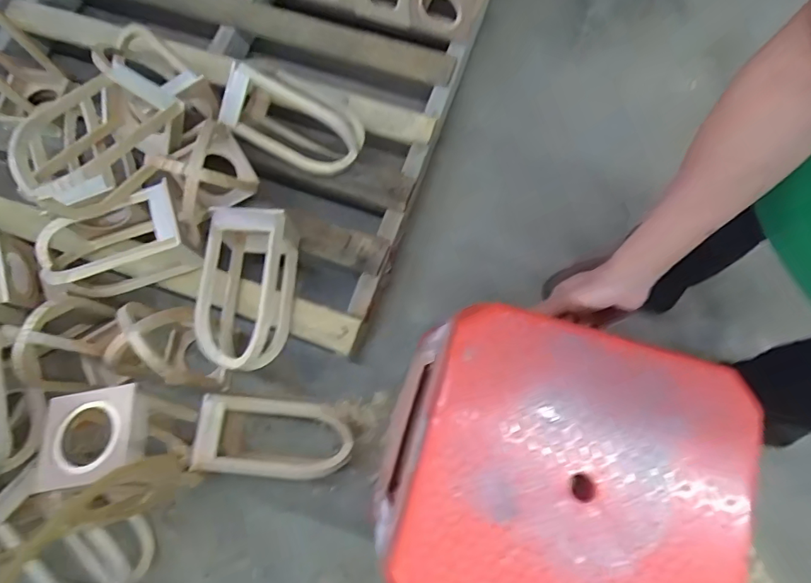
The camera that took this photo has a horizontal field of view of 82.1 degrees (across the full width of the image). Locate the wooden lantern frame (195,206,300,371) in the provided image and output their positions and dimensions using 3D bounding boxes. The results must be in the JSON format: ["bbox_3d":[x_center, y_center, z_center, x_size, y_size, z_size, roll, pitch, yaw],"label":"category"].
[{"bbox_3d":[-0.269,-0.001,0.788,0.126,0.132,0.258,5,75,3],"label":"wooden lantern frame"}]

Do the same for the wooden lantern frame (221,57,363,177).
[{"bbox_3d":[-0.209,-0.330,0.887,0.250,0.126,0.160,30,78,9],"label":"wooden lantern frame"}]

